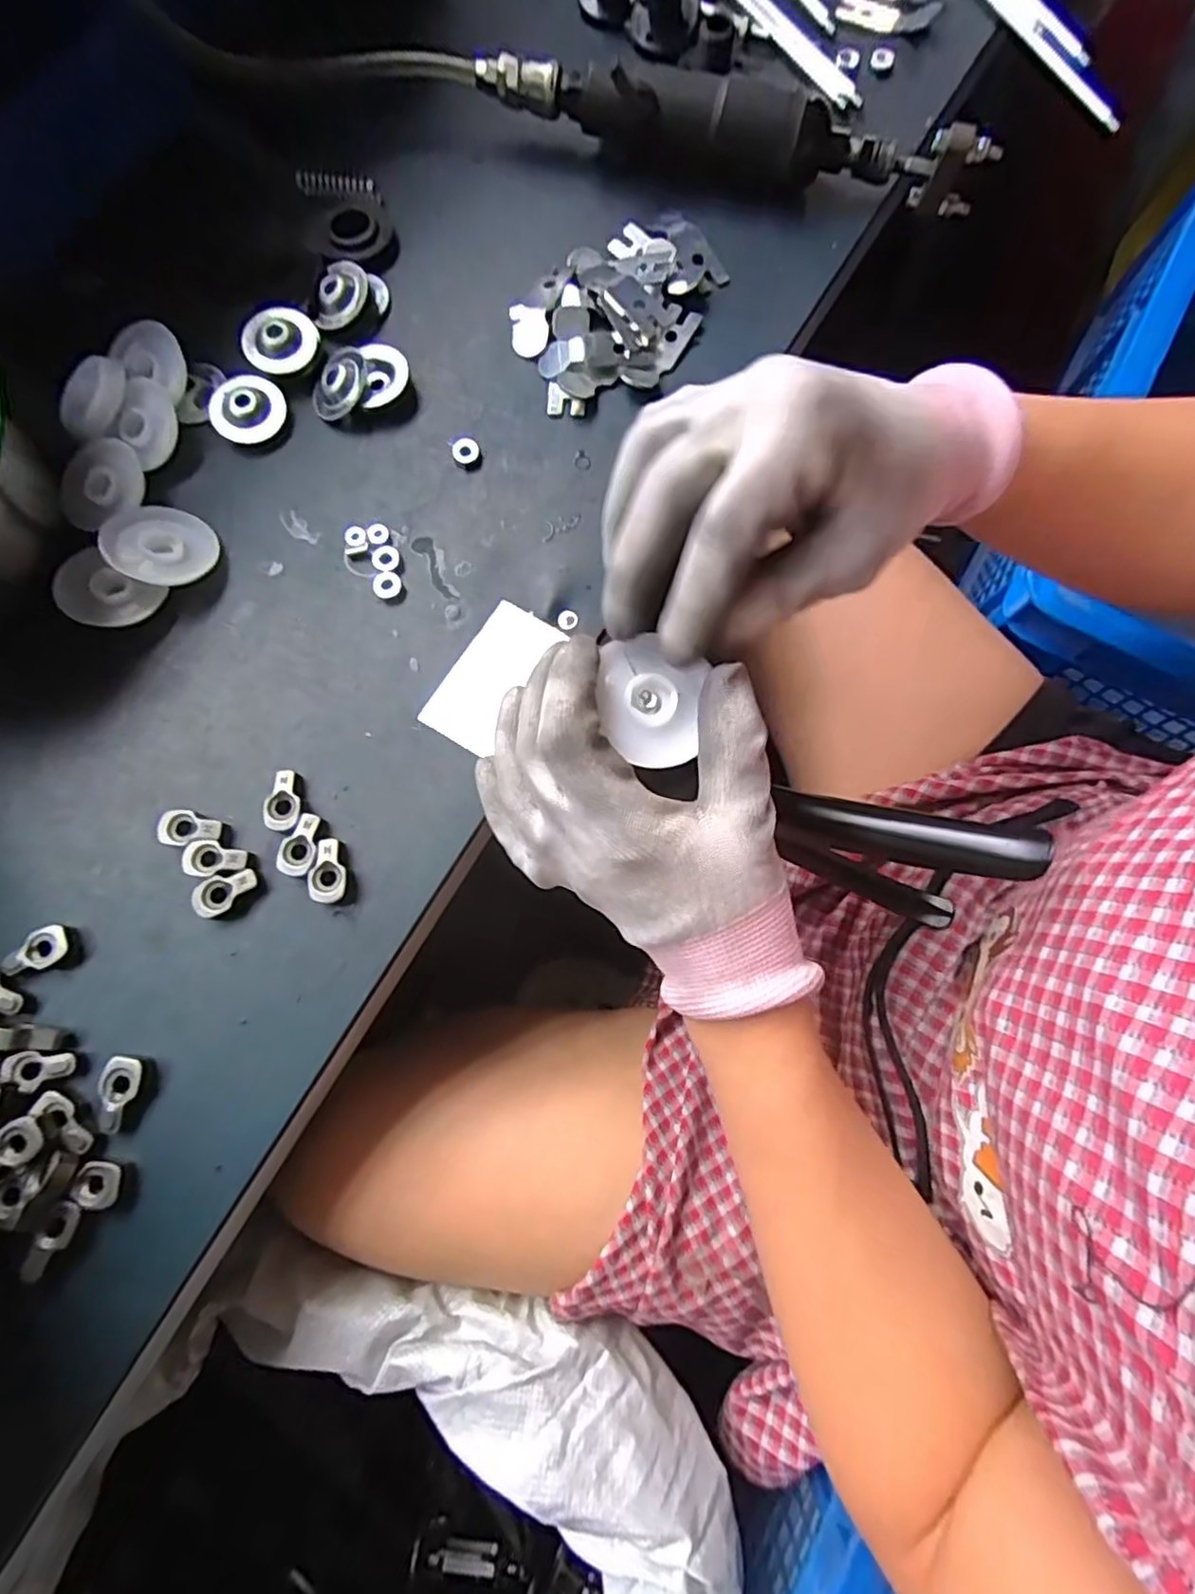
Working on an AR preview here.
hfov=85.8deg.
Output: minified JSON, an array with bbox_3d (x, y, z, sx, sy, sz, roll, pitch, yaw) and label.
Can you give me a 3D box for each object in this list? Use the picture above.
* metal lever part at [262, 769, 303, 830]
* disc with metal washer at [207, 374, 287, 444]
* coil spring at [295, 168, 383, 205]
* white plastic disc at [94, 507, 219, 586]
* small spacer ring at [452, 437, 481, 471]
[{"bbox_3d":[-0.148,0.002,0.304,0.017,0.007,0.029,2,78,1],"label":"metal lever part"},{"bbox_3d":[-0.190,-0.211,0.349,0.036,0.006,0.039,0,91,-12],"label":"disc with metal washer"},{"bbox_3d":[-0.154,-0.364,0.382,0.049,0.007,0.009,12,76,5],"label":"coil spring"},{"bbox_3d":[-0.223,-0.128,0.328,0.048,0.004,0.048,9,62,-17],"label":"white plastic disc"},{"bbox_3d":[-0.071,-0.186,0.347,0.015,0.006,0.017,-9,78,-1],"label":"small spacer ring"}]

